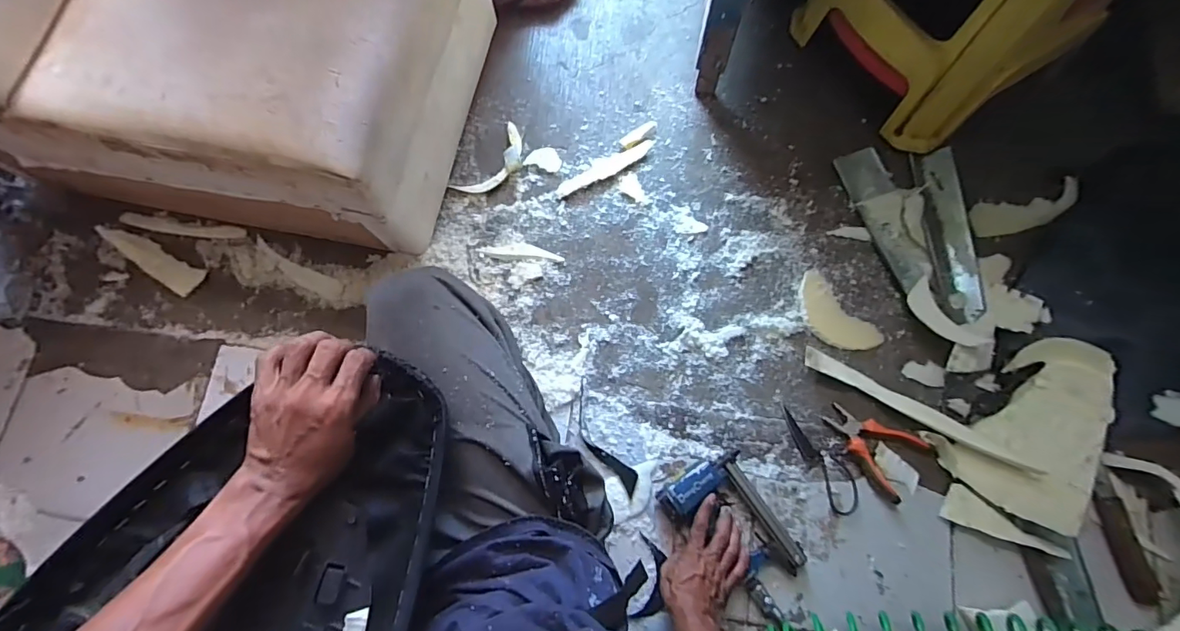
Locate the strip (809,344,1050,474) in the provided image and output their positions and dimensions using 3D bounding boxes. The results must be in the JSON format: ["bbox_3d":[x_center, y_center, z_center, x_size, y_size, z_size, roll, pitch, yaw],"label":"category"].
[{"bbox_3d":[0.519,0.150,0.808,0.376,0.038,0.033,28,79,5],"label":"strip"}]

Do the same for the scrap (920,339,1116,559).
[{"bbox_3d":[0.652,0.189,0.760,0.215,0.075,0.309,7,77,1],"label":"scrap"}]

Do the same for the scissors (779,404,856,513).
[{"bbox_3d":[0.373,0.224,0.806,0.051,0.015,0.184,-22,79,-5],"label":"scissors"}]

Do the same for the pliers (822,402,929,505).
[{"bbox_3d":[0.440,0.201,0.784,0.146,0.019,0.106,38,80,7],"label":"pliers"}]

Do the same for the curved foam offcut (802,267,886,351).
[{"bbox_3d":[0.406,0.003,0.834,0.077,0.013,0.156,-43,81,-9],"label":"curved foam offcut"}]

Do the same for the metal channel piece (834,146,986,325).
[{"bbox_3d":[0.571,-0.151,0.859,0.162,0.044,0.332,-17,78,-4],"label":"metal channel piece"}]

